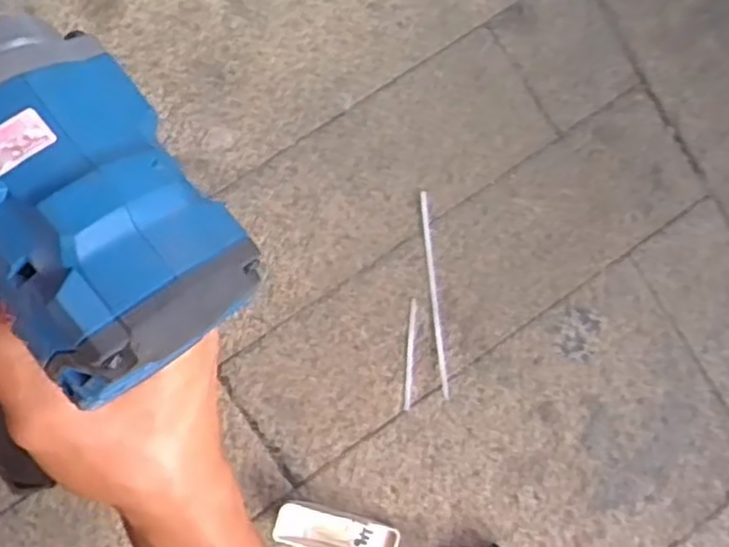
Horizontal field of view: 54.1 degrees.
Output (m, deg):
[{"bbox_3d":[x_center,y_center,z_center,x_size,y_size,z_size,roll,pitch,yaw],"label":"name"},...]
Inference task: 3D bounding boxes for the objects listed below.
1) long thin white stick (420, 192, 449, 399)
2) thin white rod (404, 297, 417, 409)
[{"bbox_3d":[0.050,0.015,0.509,0.005,0.004,0.147,-7,89,-9],"label":"long thin white stick"},{"bbox_3d":[0.033,0.058,0.506,0.005,0.004,0.078,4,88,-9],"label":"thin white rod"}]

